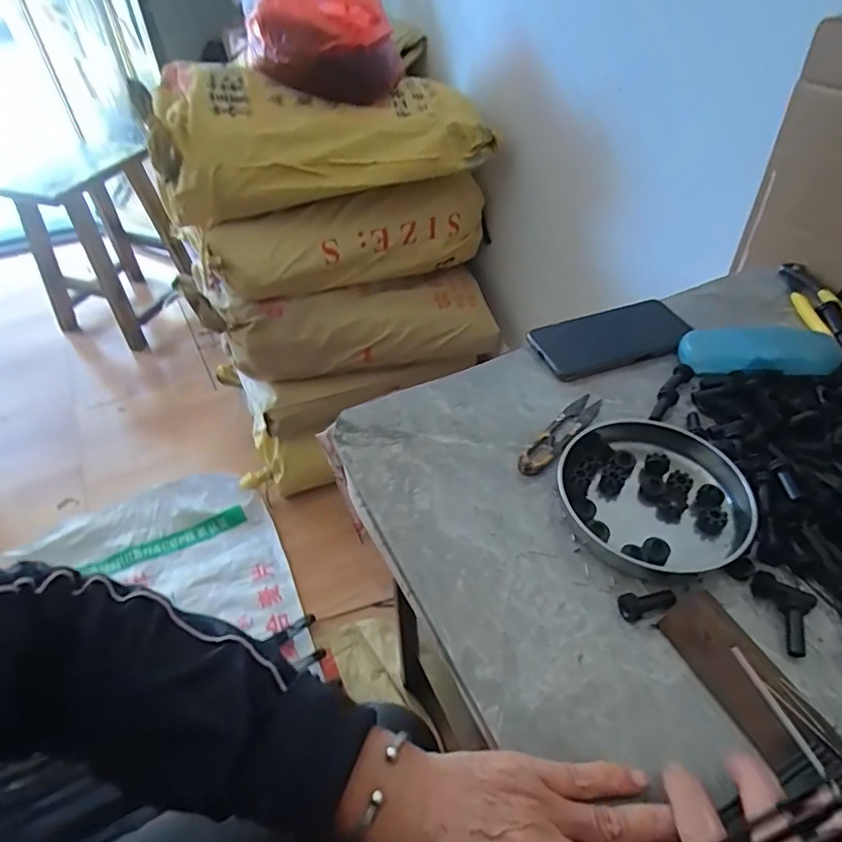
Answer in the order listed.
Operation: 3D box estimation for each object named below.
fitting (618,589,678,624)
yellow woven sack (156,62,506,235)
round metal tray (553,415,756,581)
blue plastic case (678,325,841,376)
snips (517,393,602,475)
[{"bbox_3d":[0.154,0.125,0.369,0.038,0.011,0.018,-15,49,-13],"label":"fitting"},{"bbox_3d":[-0.225,-0.614,1.126,0.645,0.171,0.395,-19,50,-16],"label":"yellow woven sack"},{"bbox_3d":[0.182,0.054,0.421,0.137,0.021,0.137,-1,47,1],"label":"round metal tray"},{"bbox_3d":[0.336,-0.069,0.530,0.155,0.027,0.045,-1,47,0],"label":"blue plastic case"},{"bbox_3d":[0.126,0.007,0.477,0.025,0.012,0.117,31,55,26],"label":"snips"}]

